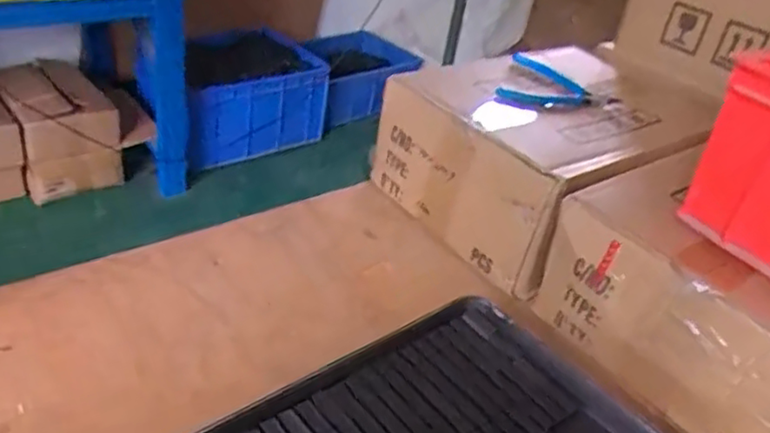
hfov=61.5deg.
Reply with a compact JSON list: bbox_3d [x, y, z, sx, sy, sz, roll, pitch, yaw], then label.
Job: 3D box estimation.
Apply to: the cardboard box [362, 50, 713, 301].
[{"bbox_3d":[0.212,-0.095,0.787,0.412,0.119,0.251,-22,45,-39],"label":"cardboard box"}]

